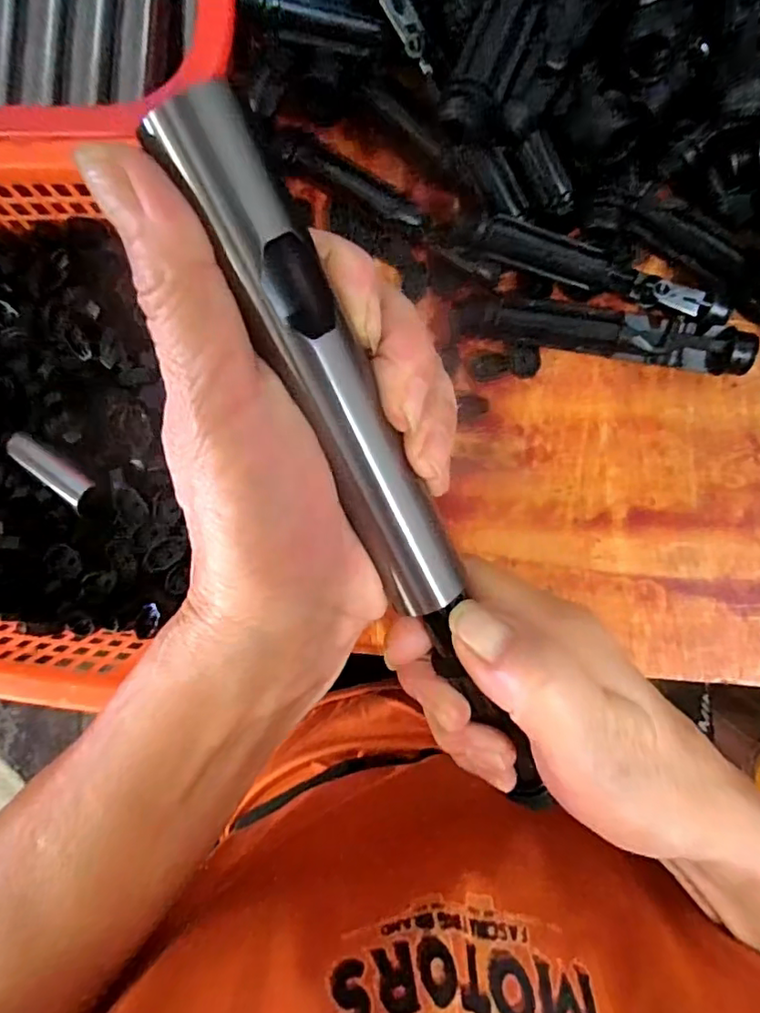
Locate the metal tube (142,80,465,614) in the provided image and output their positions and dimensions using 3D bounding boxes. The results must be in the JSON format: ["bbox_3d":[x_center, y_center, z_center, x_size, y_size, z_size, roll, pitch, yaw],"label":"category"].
[{"bbox_3d":[-0.012,-0.030,0.153,0.021,0.016,0.140,-25,113,4],"label":"metal tube"}]

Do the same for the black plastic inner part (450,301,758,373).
[{"bbox_3d":[0.113,-0.090,0.298,0.146,0.020,0.022,10,92,6],"label":"black plastic inner part"}]

